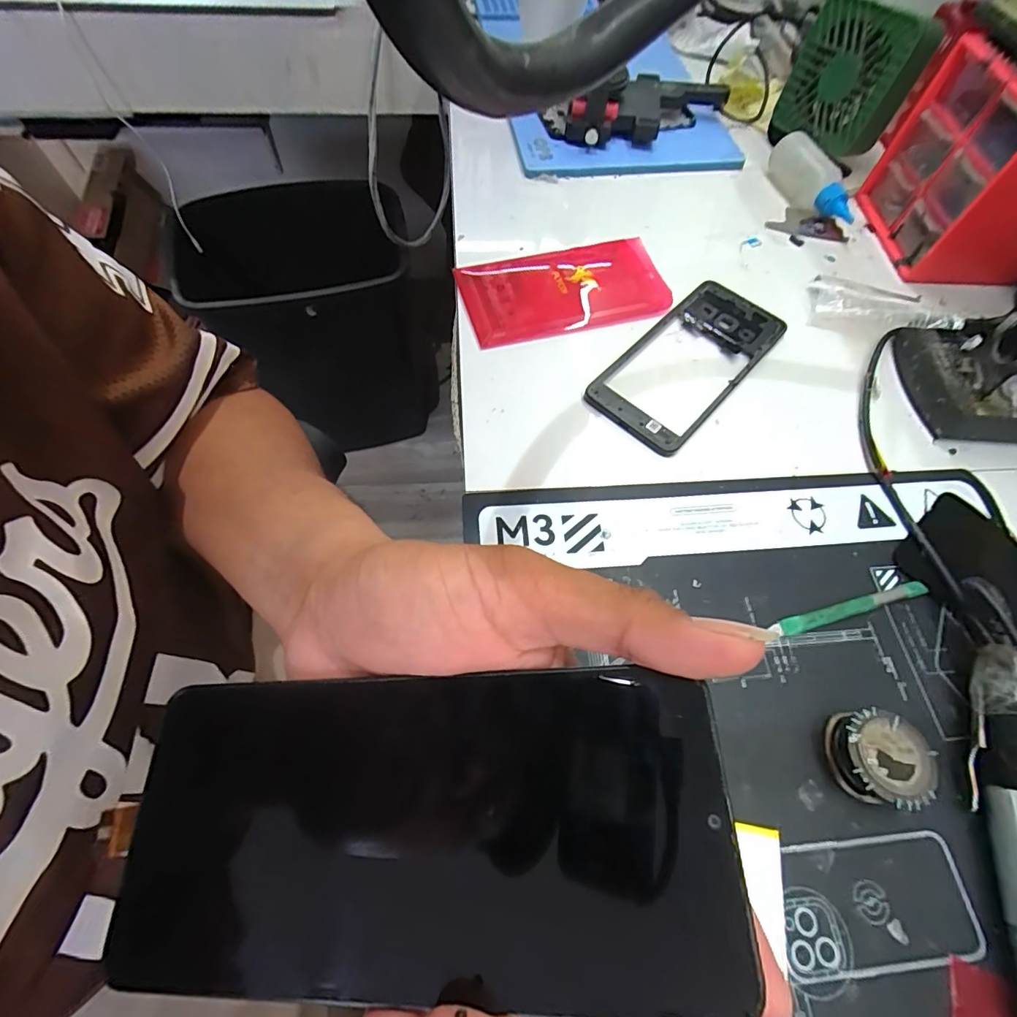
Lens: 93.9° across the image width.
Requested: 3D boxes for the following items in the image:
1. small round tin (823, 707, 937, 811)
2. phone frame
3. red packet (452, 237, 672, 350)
[{"bbox_3d":[0.175,0.118,0.226,0.039,0.025,0.039,-5,64,-5],"label":"small round tin"},{"bbox_3d":[0.133,-0.109,0.350,0.077,0.009,0.166,40,69,16],"label":"phone frame"},{"bbox_3d":[0.043,-0.181,0.379,0.161,0.013,0.099,-16,65,-10],"label":"red packet"}]

